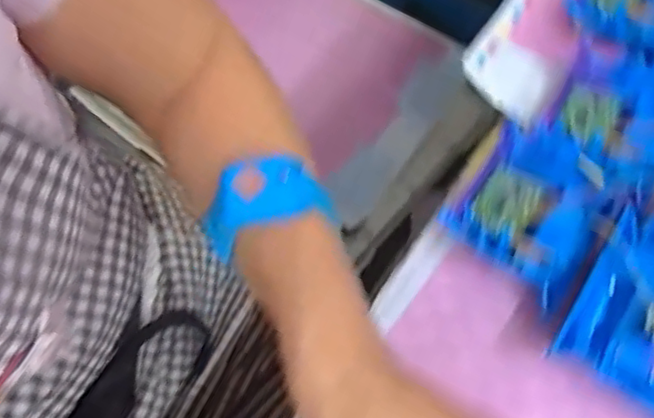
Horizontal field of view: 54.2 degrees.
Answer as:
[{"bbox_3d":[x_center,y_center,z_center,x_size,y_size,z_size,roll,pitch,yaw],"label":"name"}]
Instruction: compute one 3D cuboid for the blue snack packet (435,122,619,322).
[{"bbox_3d":[0.115,-0.003,0.346,0.077,0.014,0.083,35,67,14],"label":"blue snack packet"}]

